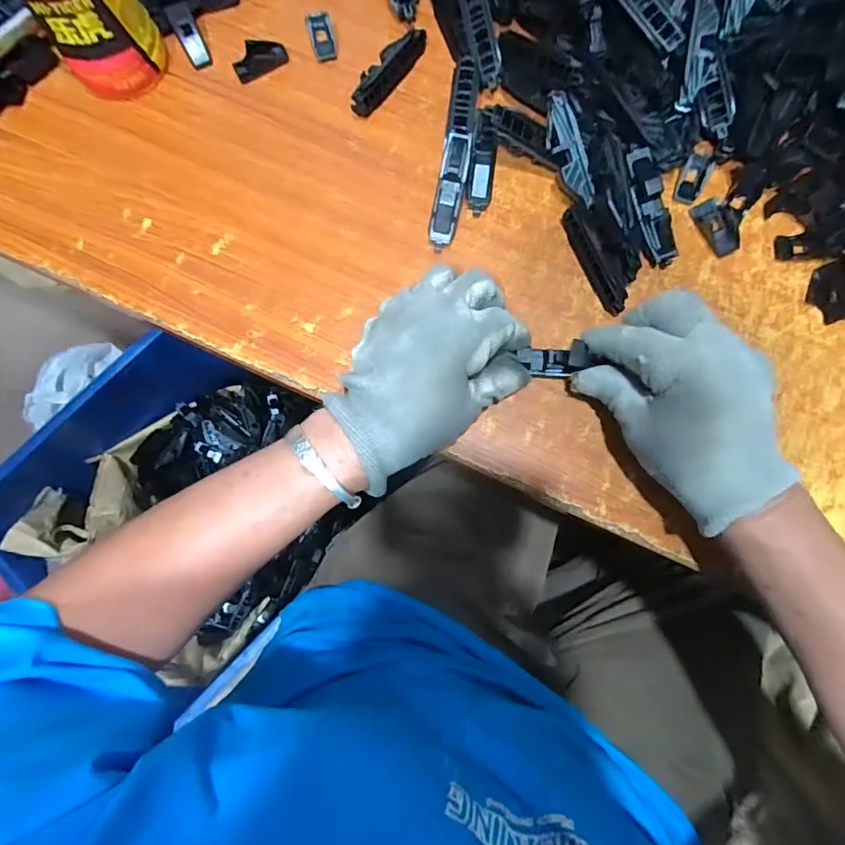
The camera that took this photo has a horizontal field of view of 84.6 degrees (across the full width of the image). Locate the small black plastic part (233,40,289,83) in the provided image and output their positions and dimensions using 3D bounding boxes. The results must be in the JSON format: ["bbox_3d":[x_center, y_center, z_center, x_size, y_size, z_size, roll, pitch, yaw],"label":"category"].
[{"bbox_3d":[-0.126,-0.281,0.357,0.042,0.009,0.023,-27,82,-3],"label":"small black plastic part"}]

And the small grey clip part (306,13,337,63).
[{"bbox_3d":[-0.076,-0.293,0.353,0.017,0.016,0.030,-14,81,-1],"label":"small grey clip part"}]

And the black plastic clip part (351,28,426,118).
[{"bbox_3d":[-0.028,-0.264,0.348,0.020,0.017,0.079,37,83,6],"label":"black plastic clip part"}]

